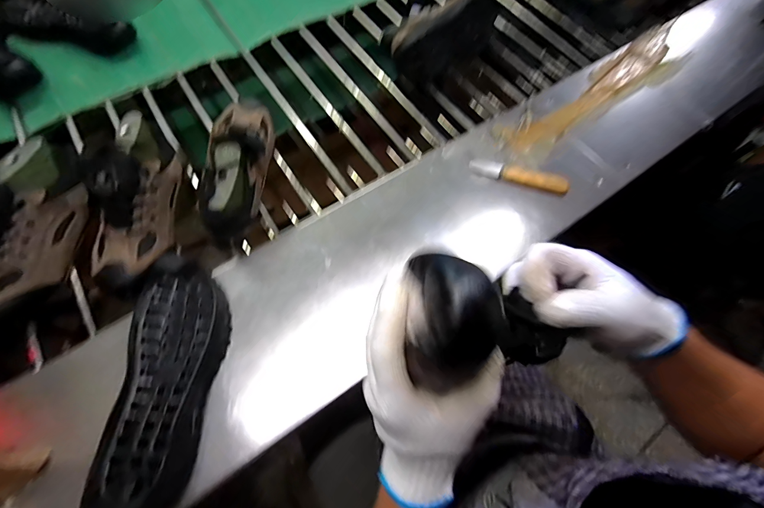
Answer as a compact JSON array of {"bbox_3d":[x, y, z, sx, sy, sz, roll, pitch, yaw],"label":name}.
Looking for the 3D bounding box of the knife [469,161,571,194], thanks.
[{"bbox_3d":[0.230,-0.132,0.584,0.162,0.017,0.025,14,64,3],"label":"knife"}]

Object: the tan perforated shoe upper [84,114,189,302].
[{"bbox_3d":[-0.348,-0.075,0.487,0.092,0.110,0.261,1,78,-3],"label":"tan perforated shoe upper"}]

